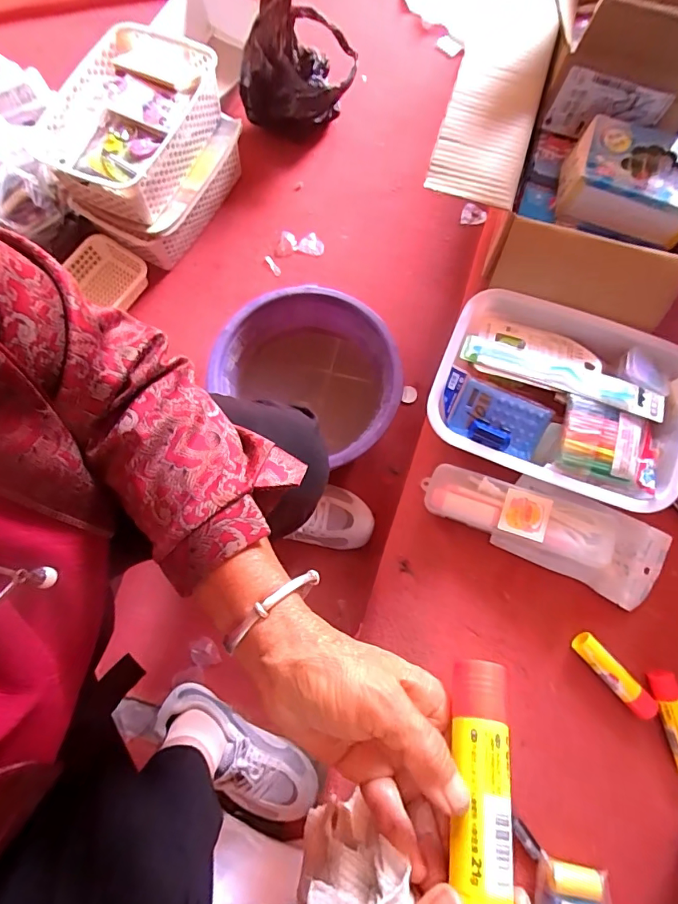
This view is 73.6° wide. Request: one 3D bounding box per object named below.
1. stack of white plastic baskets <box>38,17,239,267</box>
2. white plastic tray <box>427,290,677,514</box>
[{"bbox_3d":[-0.330,-0.522,0.787,0.237,0.177,0.302,28,78,7],"label":"stack of white plastic baskets"},{"bbox_3d":[0.265,-0.067,0.540,0.287,0.044,0.216,22,78,5],"label":"white plastic tray"}]

